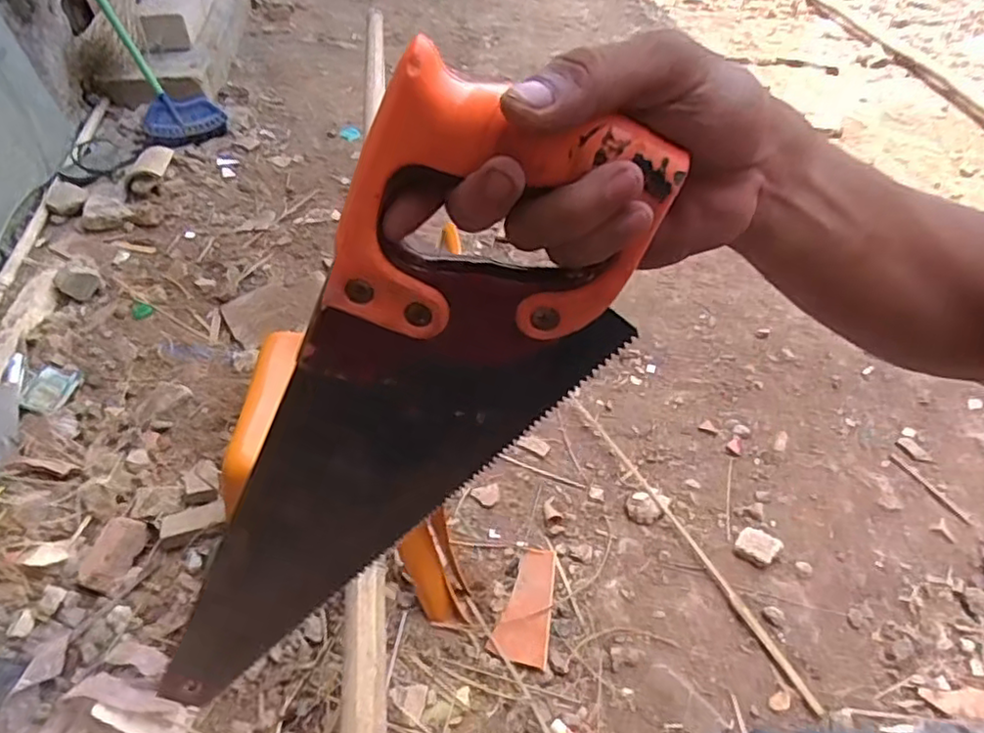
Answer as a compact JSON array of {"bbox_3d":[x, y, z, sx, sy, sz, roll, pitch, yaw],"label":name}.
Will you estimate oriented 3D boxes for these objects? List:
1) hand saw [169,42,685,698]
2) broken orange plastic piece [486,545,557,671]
[{"bbox_3d":[-0.075,0.069,0.348,0.121,0.455,0.033,17,38,-26],"label":"hand saw"},{"bbox_3d":[0.051,0.296,0.822,0.068,0.018,0.149,14,45,13],"label":"broken orange plastic piece"}]

